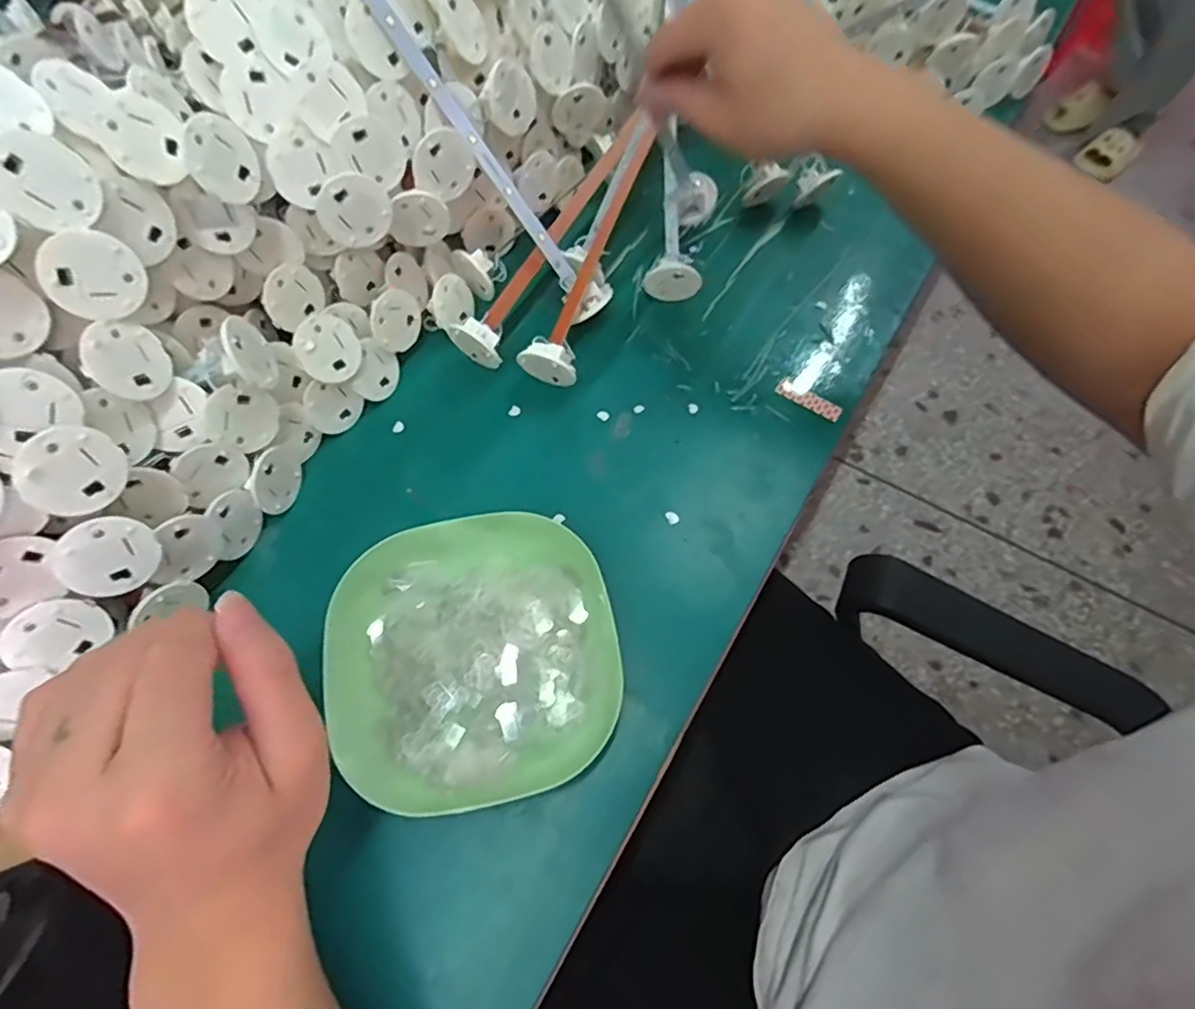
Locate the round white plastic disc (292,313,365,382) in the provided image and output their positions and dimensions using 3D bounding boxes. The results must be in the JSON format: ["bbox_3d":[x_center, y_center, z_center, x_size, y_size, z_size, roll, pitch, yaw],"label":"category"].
[{"bbox_3d":[-0.160,-0.093,0.361,0.004,0.039,0.038,6,62,41],"label":"round white plastic disc"}]

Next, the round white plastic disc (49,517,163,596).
[{"bbox_3d":[-0.227,0.024,0.281,0.004,0.037,0.037,25,65,43],"label":"round white plastic disc"}]

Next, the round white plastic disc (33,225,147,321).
[{"bbox_3d":[-0.231,-0.105,0.277,0.038,0.038,0.004,-39,51,-15],"label":"round white plastic disc"}]

